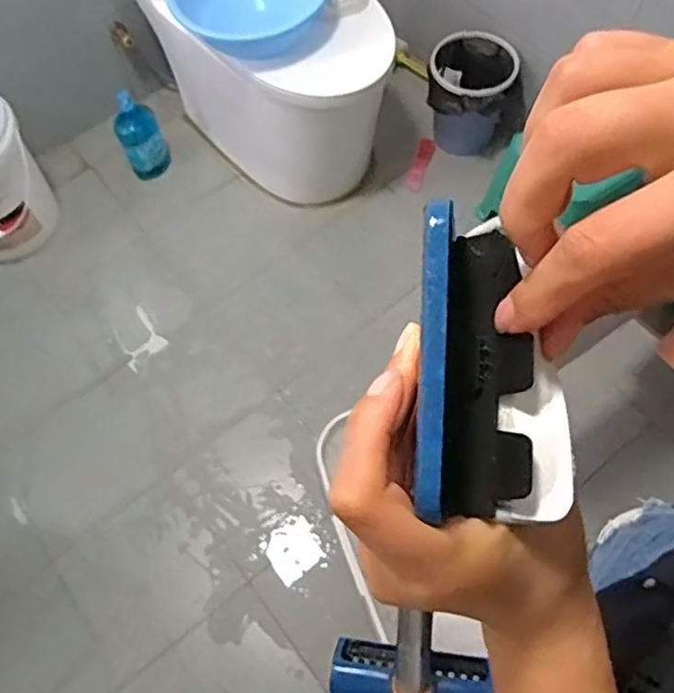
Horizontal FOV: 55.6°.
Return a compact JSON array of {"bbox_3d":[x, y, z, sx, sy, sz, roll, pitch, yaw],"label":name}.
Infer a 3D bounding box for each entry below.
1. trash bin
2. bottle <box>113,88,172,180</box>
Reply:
[{"bbox_3d":[0.327,-0.624,1.612,0.191,0.238,0.206,-1,63,1],"label":"trash bin"},{"bbox_3d":[-0.479,-0.509,1.573,0.101,0.224,0.100,-1,63,1],"label":"bottle"}]

